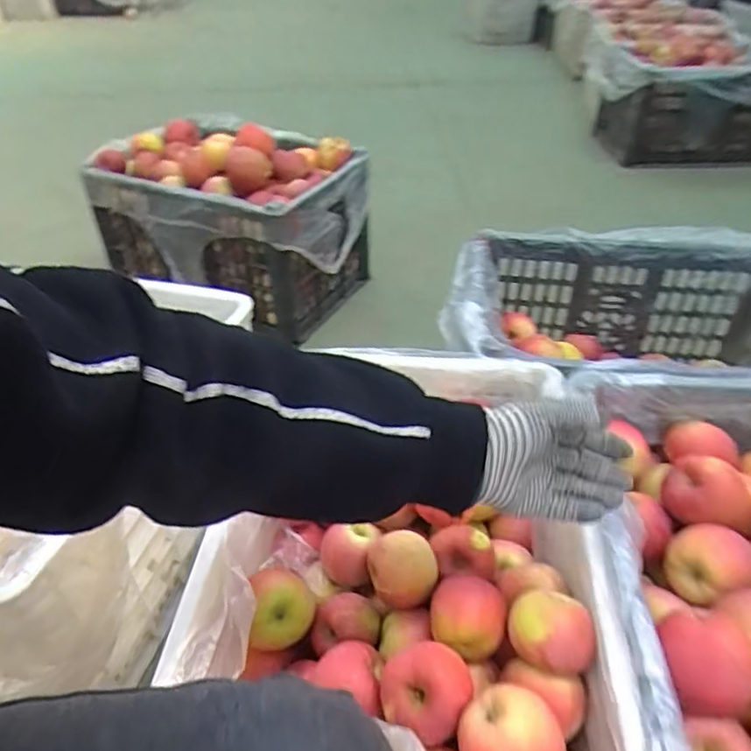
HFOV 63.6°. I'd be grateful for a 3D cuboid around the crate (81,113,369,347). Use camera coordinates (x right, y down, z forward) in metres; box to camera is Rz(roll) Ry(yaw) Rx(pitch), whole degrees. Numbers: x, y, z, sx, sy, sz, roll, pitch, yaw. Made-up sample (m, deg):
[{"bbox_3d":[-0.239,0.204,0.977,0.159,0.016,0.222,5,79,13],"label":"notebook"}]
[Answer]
[{"bbox_3d":[-0.291,-0.337,1.302,0.489,0.310,0.356,20,44,22],"label":"crate"}]

